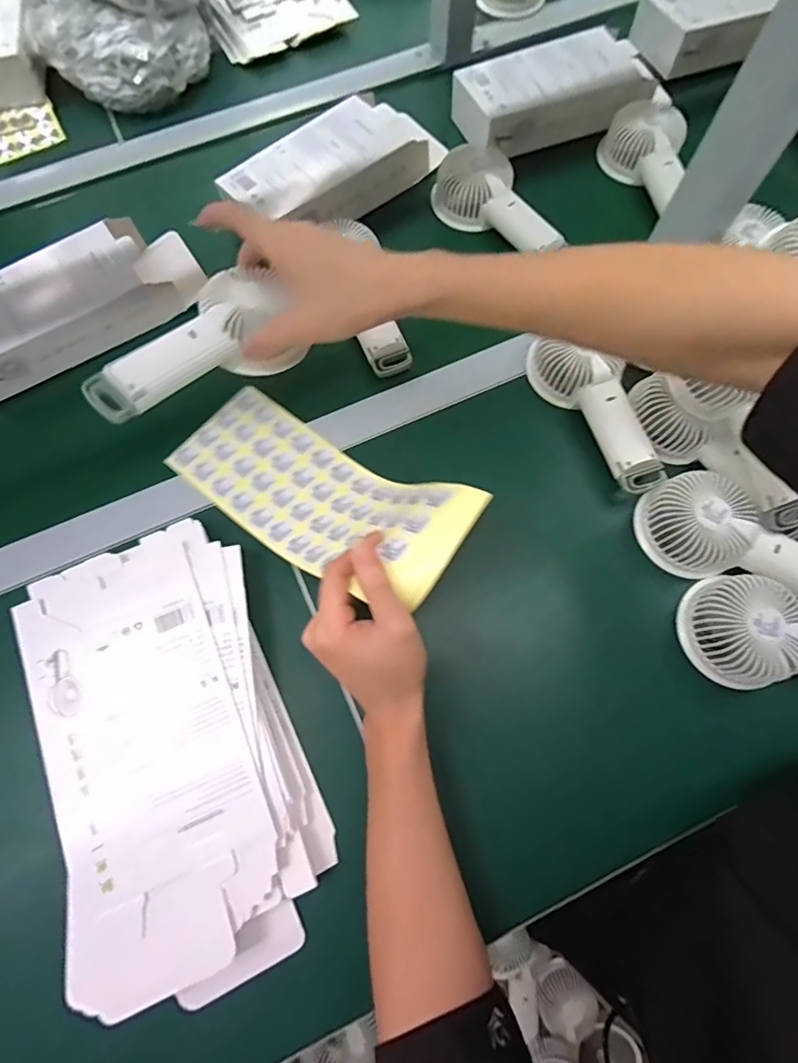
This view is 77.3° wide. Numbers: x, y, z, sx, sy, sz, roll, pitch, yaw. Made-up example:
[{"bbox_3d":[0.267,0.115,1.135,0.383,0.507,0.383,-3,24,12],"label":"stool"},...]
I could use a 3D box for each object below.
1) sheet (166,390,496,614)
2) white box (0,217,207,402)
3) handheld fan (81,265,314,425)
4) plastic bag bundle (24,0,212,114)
[{"bbox_3d":[-0.071,-0.034,0.429,0.291,0.054,0.112,25,72,32],"label":"sheet"},{"bbox_3d":[-0.322,-0.226,0.496,0.244,0.051,0.107,-33,75,-11],"label":"white box"},{"bbox_3d":[-0.153,-0.134,0.382,0.078,0.043,0.163,40,67,11],"label":"handheld fan"},{"bbox_3d":[-0.313,-0.625,0.578,0.175,0.107,0.228,15,74,5],"label":"plastic bag bundle"}]

